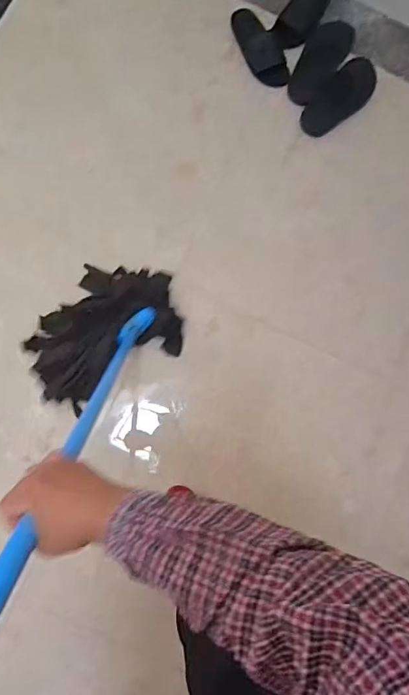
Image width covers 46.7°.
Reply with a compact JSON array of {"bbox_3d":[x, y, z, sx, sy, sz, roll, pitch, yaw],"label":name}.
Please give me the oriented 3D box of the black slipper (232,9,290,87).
[{"bbox_3d":[0.147,-0.856,1.343,0.090,0.058,0.250,-33,86,-9],"label":"black slipper"}]

